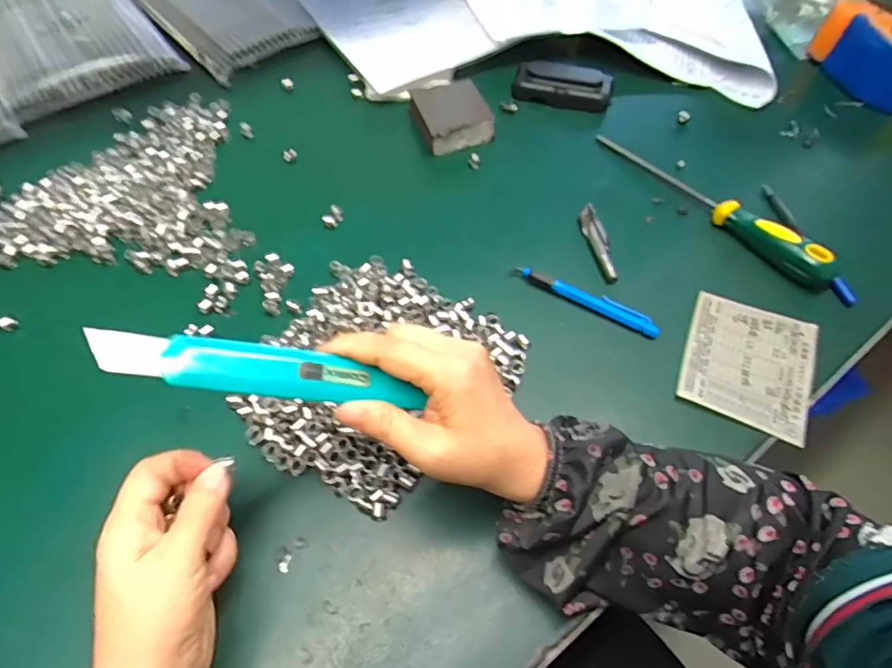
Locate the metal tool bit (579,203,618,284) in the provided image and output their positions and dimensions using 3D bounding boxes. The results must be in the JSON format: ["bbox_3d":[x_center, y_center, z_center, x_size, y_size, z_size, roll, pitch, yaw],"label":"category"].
[{"bbox_3d":[0.132,-0.079,0.455,0.017,0.011,0.082,-6,57,-5],"label":"metal tool bit"}]

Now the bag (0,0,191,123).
[{"bbox_3d":[-0.458,-0.369,0.624,0.179,0.021,0.296,-31,62,-20],"label":"bag"}]

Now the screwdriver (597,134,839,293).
[{"bbox_3d":[0.231,-0.123,0.465,0.023,0.032,0.238,-36,64,-22],"label":"screwdriver"}]

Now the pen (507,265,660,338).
[{"bbox_3d":[0.112,-0.028,0.420,0.120,0.010,0.014,24,59,15],"label":"pen"}]

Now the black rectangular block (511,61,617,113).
[{"bbox_3d":[0.128,-0.271,0.566,0.106,0.025,0.033,9,57,5],"label":"black rectangular block"}]

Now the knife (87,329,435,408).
[{"bbox_3d":[-0.085,0.017,0.254,0.147,0.011,0.025,11,53,-22],"label":"knife"}]

